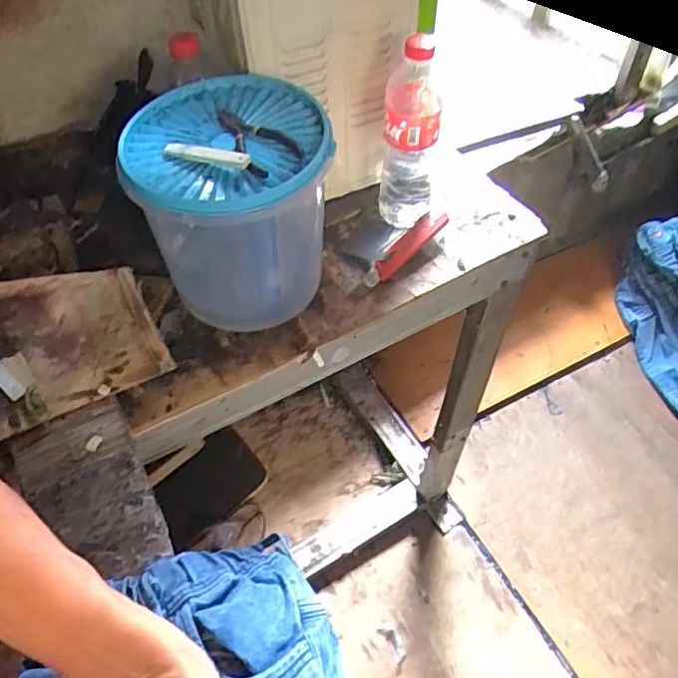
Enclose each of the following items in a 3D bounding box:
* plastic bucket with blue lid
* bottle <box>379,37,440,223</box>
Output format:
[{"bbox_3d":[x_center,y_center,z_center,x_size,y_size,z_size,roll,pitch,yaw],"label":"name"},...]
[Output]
[{"bbox_3d":[-0.103,-0.120,0.630,0.189,0.217,0.177,-25,56,-17],"label":"plastic bucket with blue lid"},{"bbox_3d":[0.080,-0.232,0.688,0.061,0.210,0.070,1,52,2],"label":"bottle"}]

